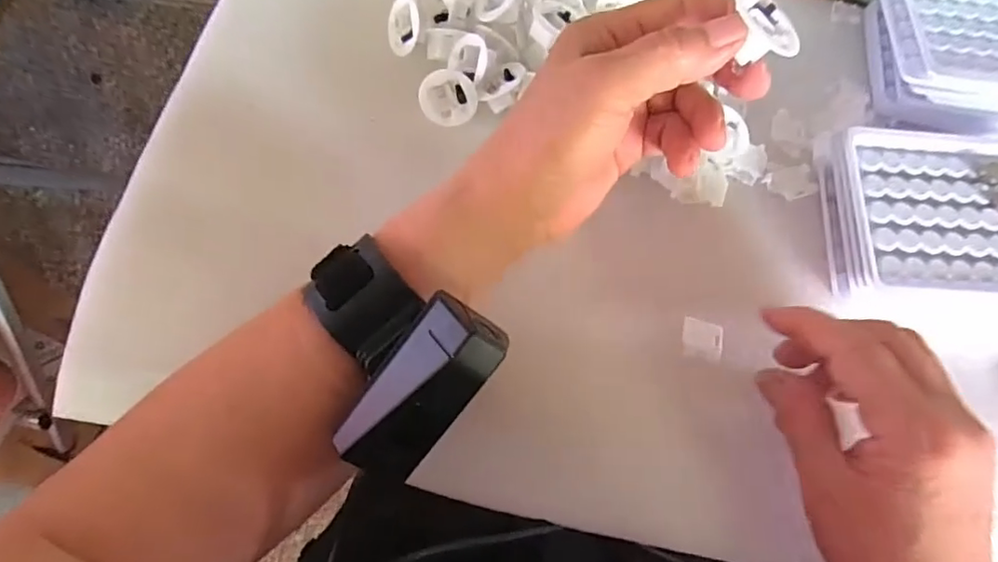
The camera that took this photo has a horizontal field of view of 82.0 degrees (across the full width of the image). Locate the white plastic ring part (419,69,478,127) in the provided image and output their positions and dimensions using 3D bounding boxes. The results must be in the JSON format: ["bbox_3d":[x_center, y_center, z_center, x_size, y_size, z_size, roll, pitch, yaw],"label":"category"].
[{"bbox_3d":[-0.029,-0.105,0.330,0.032,0.030,0.006,9,32,3],"label":"white plastic ring part"}]

